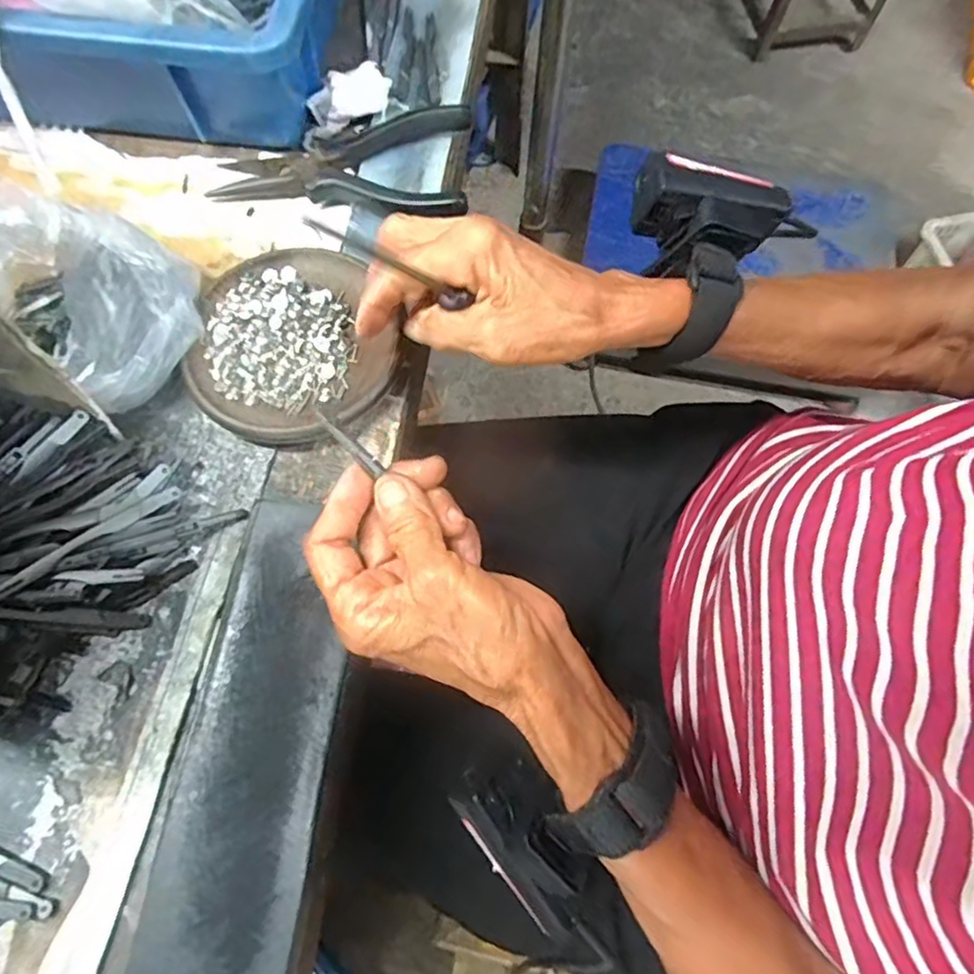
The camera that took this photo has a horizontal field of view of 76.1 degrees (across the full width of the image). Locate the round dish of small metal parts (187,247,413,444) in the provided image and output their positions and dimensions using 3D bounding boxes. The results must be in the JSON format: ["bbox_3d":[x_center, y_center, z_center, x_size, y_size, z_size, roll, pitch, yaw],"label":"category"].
[{"bbox_3d":[-0.102,-0.075,0.329,0.106,0.014,0.109,1,71,-2],"label":"round dish of small metal parts"}]

